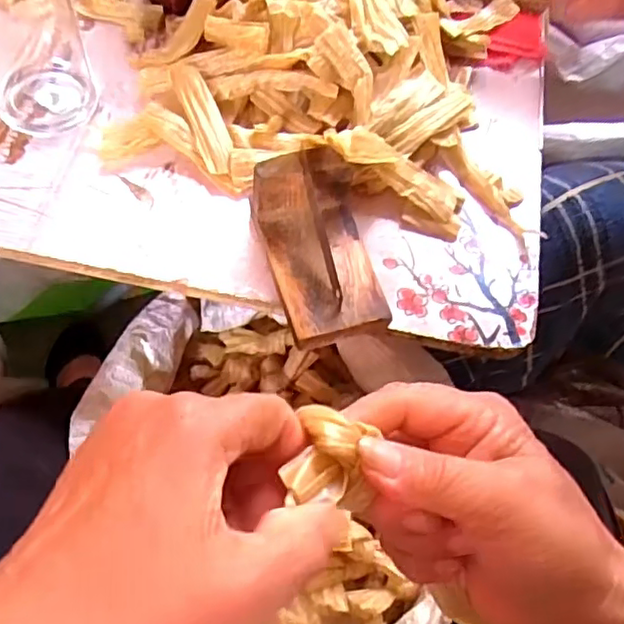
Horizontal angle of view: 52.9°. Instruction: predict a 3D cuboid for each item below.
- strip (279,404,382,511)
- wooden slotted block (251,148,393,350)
[{"bbox_3d":[0.006,0.053,0.232,0.032,0.015,0.038,3,58,-2],"label":"strip"},{"bbox_3d":[0.007,-0.041,0.380,0.063,0.057,0.099,-15,61,-13],"label":"wooden slotted block"}]

